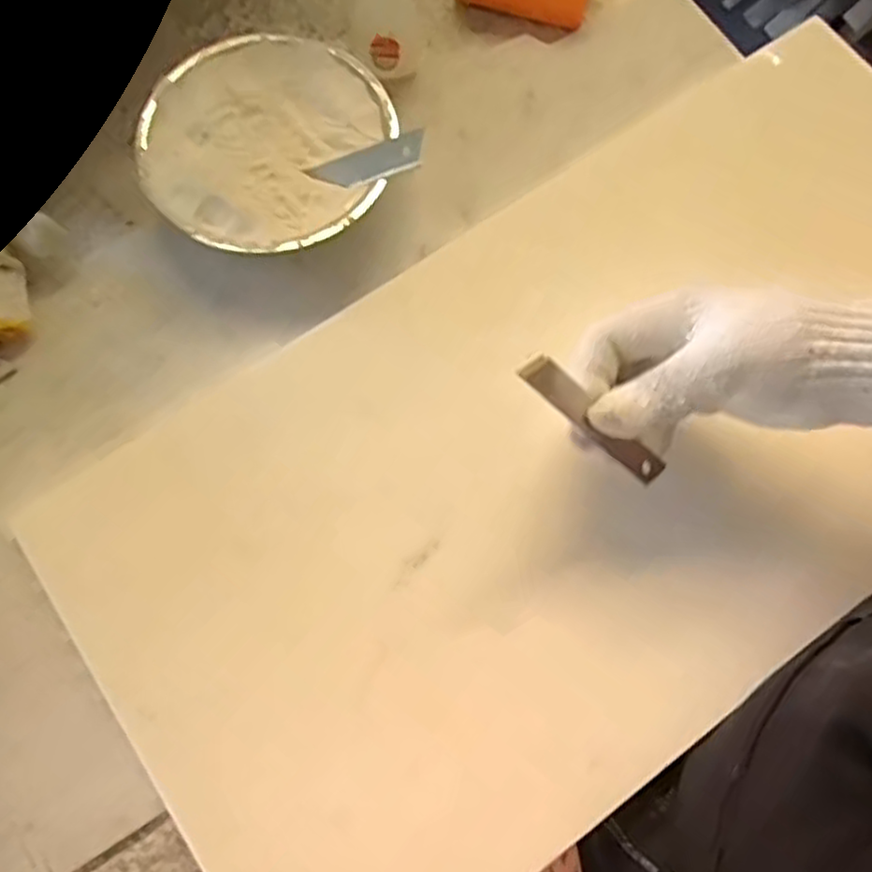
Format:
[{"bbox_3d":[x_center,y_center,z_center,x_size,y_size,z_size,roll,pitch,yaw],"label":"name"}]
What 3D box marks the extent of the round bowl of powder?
[{"bbox_3d":[-0.098,-0.171,0.440,0.138,0.047,0.145,1,73,-2],"label":"round bowl of powder"}]

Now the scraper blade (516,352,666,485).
[{"bbox_3d":[0.075,-0.005,0.341,0.097,0.008,0.016,39,74,-24],"label":"scraper blade"}]

